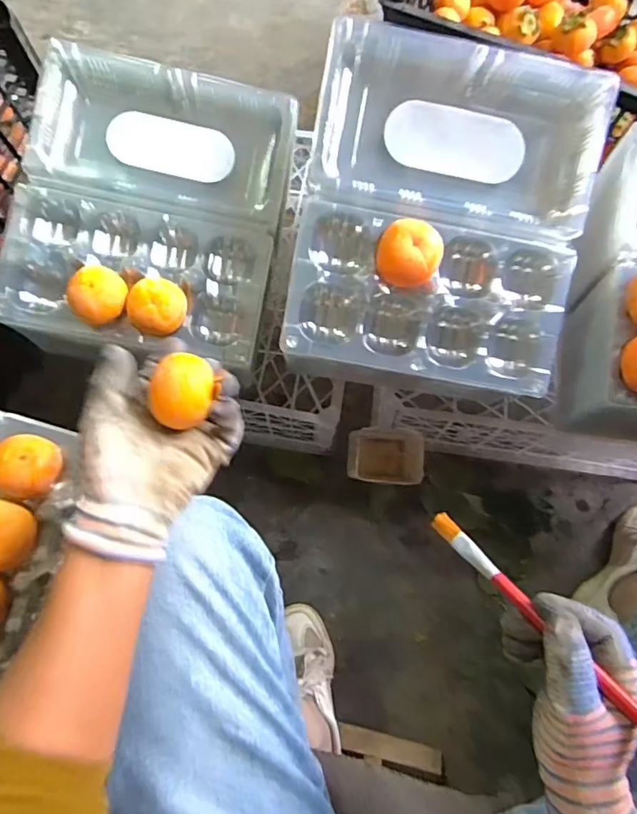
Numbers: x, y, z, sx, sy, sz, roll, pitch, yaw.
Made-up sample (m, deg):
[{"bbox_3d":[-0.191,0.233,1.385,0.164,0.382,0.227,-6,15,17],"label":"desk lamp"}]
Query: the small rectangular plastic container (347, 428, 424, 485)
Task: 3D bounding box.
[{"bbox_3d":[0.091,0.072,0.707,0.100,0.072,0.074,-1,73,0],"label":"small rectangular plastic container"}]

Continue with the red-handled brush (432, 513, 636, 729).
[{"bbox_3d":[0.168,0.162,0.312,0.012,0.010,0.266,-38,53,-11],"label":"red-handled brush"}]

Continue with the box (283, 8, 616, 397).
[{"bbox_3d":[0.119,-0.172,0.496,0.267,0.173,0.283,9,73,3],"label":"box"}]

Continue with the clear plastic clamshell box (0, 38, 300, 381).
[{"bbox_3d":[-0.173,-0.205,0.532,0.258,0.104,0.296,9,73,3],"label":"clear plastic clamshell box"}]

